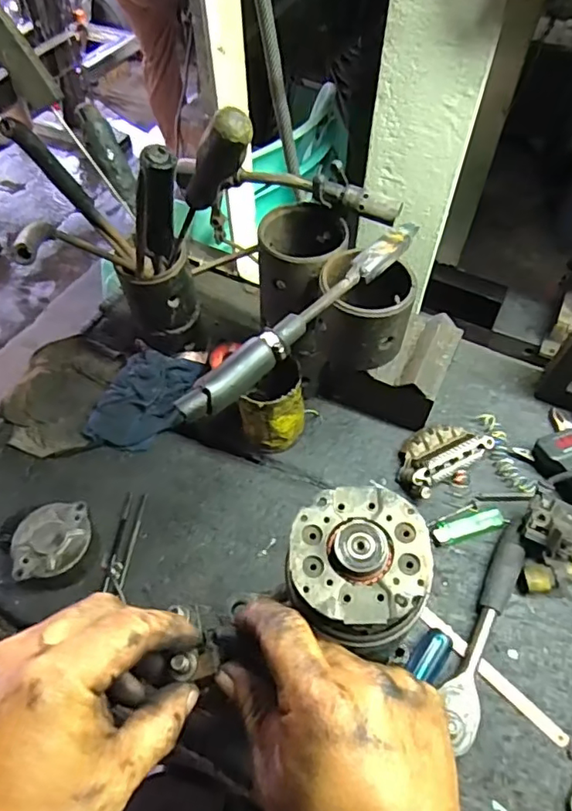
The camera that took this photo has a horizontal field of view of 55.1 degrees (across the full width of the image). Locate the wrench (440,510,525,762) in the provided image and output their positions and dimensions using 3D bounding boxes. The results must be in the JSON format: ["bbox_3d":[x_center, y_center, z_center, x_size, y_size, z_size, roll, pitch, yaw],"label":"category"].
[{"bbox_3d":[0.198,0.210,0.537,0.033,0.028,0.226,24,58,15],"label":"wrench"}]

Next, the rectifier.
[{"bbox_3d":[0.176,0.053,0.635,0.109,0.030,0.068,-31,61,-20],"label":"rectifier"}]

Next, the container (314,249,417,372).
[{"bbox_3d":[0.075,-0.095,0.527,0.087,0.078,0.088,11,56,7],"label":"container"}]

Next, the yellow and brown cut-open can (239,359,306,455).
[{"bbox_3d":[-0.014,0.003,0.628,0.064,0.109,0.066,0,55,0],"label":"yellow and brown cut-open can"}]

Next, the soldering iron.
[{"bbox_3d":[0.021,-0.077,0.464,0.272,0.029,0.025,-39,64,-24],"label":"soldering iron"}]

